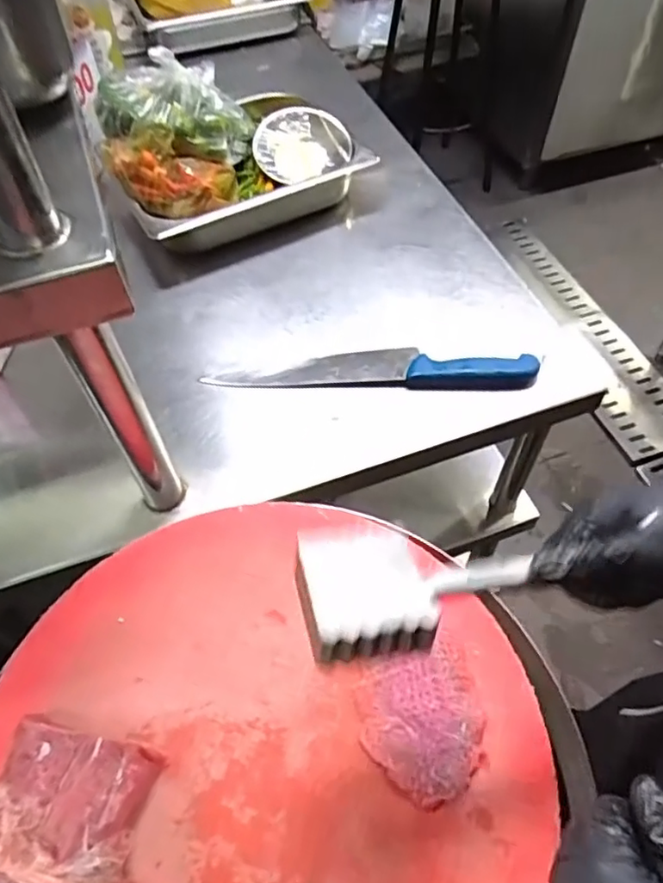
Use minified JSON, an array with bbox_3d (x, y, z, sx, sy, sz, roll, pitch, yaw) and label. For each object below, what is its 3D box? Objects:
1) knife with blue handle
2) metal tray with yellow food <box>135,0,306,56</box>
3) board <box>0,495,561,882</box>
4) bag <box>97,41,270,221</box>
[{"bbox_3d":[0.043,-0.081,0.673,0.352,0.023,0.050,1,55,2],"label":"knife with blue handle"},{"bbox_3d":[-0.219,-0.836,1.140,0.335,0.104,0.220,-12,55,-4],"label":"metal tray with yellow food"},{"bbox_3d":[-0.051,0.213,0.407,0.372,0.020,0.377,-2,55,3],"label":"board"},{"bbox_3d":[-0.195,-0.400,0.778,0.187,0.126,0.189,-14,56,-8],"label":"bag"}]

